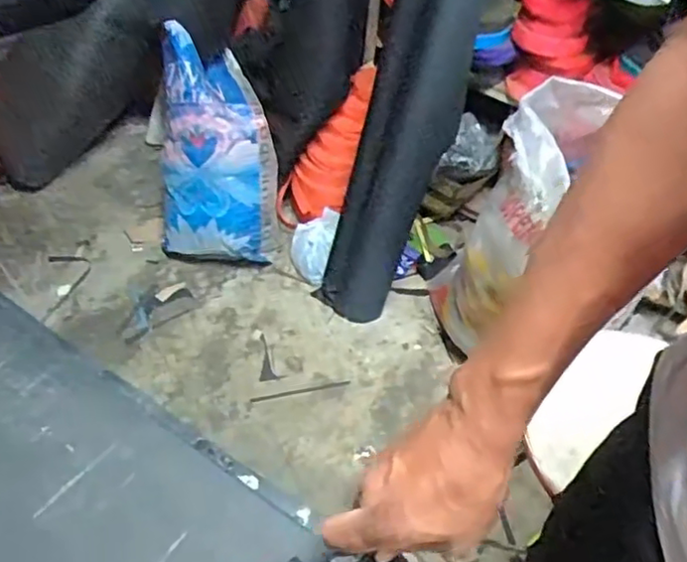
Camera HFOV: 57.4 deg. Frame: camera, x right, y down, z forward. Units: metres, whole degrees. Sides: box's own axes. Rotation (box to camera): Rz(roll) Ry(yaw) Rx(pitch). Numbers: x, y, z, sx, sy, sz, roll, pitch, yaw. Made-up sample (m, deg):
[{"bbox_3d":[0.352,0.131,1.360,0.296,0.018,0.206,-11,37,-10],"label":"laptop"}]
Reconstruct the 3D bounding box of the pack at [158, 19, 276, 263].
[{"bbox_3d":[-0.323,-0.319,1.547,0.287,0.578,0.114,-9,15,-11],"label":"pack"}]

